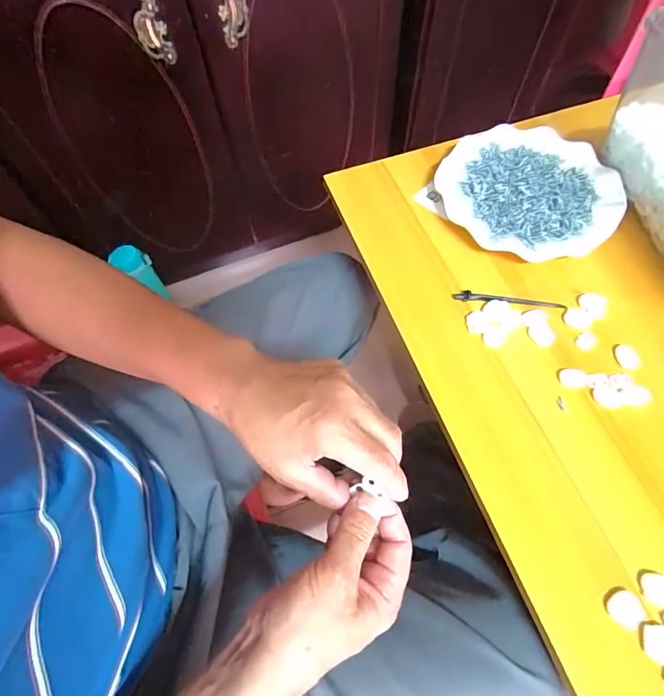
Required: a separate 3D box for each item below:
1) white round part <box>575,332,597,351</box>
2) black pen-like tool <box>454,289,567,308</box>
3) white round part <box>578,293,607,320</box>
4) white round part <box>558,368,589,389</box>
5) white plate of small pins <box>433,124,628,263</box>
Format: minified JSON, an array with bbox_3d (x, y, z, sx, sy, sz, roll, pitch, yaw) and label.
[{"bbox_3d":[0.238,-0.007,0.395,0.020,0.004,0.017,-41,71,-16],"label":"white round part"},{"bbox_3d":[0.173,-0.048,0.414,0.105,0.004,0.010,4,65,3],"label":"black pen-like tool"},{"bbox_3d":[0.252,-0.042,0.406,0.024,0.004,0.026,0,65,1],"label":"white round part"},{"bbox_3d":[0.216,0.027,0.376,0.024,0.004,0.018,3,65,2],"label":"white round part"},{"bbox_3d":[0.211,-0.173,0.460,0.181,0.022,0.180,0,65,1],"label":"white plate of small pins"}]

